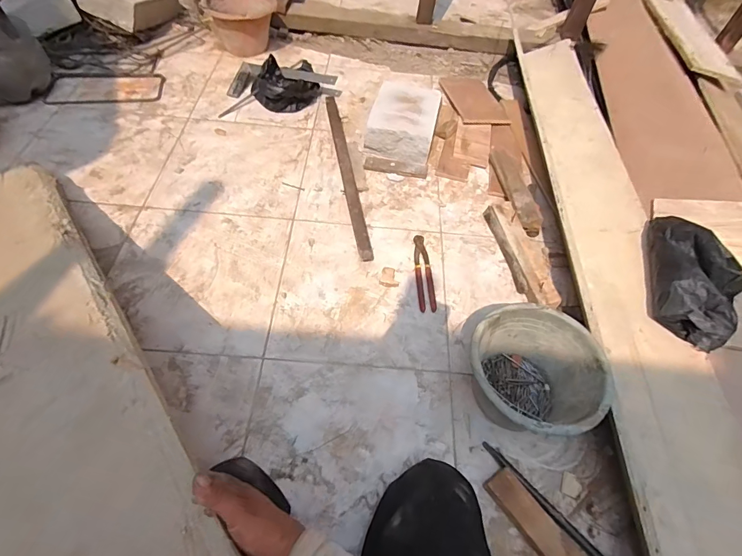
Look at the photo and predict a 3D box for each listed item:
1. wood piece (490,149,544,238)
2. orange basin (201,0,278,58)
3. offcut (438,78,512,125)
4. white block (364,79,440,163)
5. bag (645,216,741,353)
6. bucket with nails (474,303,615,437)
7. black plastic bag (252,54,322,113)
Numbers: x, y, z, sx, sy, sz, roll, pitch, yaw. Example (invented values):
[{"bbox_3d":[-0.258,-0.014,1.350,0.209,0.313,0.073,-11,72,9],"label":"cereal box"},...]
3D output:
[{"bbox_3d":[0.417,-0.266,1.169,0.076,0.052,0.333,-2,57,-5],"label":"wood piece"},{"bbox_3d":[-0.485,-0.972,1.521,0.249,0.153,0.252,-17,59,-15],"label":"orange basin"},{"bbox_3d":[0.352,-0.628,1.417,0.154,0.016,0.317,-11,55,-5],"label":"offcut"},{"bbox_3d":[0.103,-0.489,1.264,0.197,0.095,0.262,13,56,4],"label":"white block"},{"bbox_3d":[0.699,-0.001,0.876,0.149,0.091,0.325,12,56,3],"label":"bag"},{"bbox_3d":[0.301,0.195,0.786,0.230,0.167,0.236,2,56,-3],"label":"bucket with nails"},{"bbox_3d":[-0.282,-0.654,1.359,0.218,0.085,0.181,-29,63,-22],"label":"black plastic bag"}]

